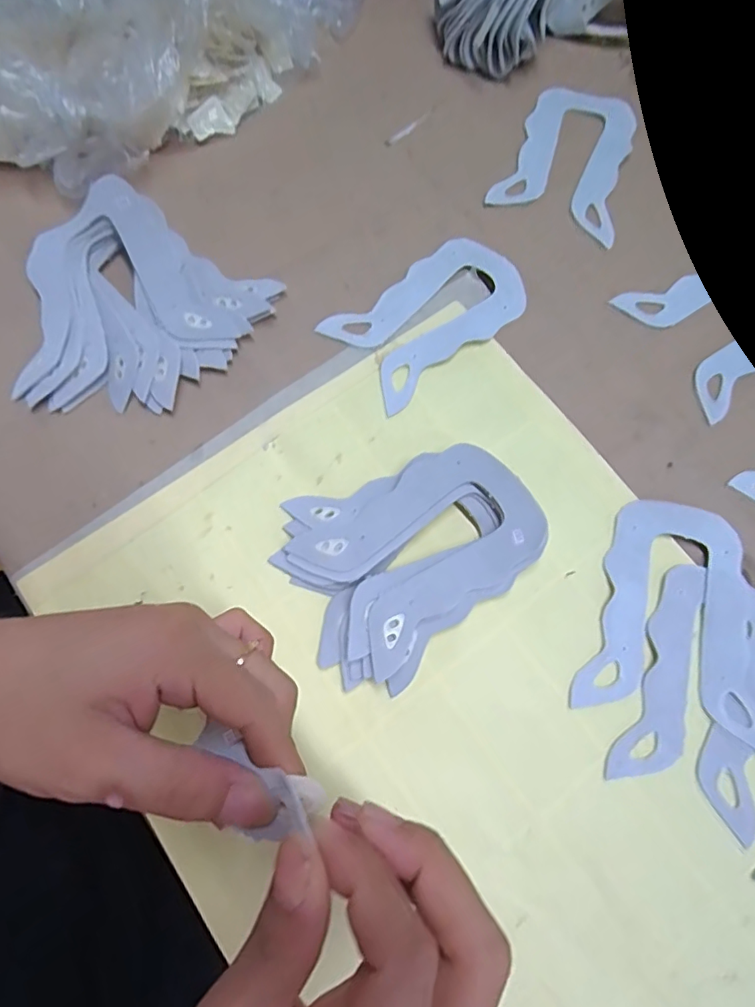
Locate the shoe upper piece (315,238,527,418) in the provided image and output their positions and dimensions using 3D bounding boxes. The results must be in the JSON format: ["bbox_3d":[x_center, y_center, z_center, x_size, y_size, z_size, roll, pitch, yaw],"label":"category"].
[{"bbox_3d":[0.036,-0.123,0.340,0.126,0.005,0.073,-37,79,-8],"label":"shoe upper piece"}]

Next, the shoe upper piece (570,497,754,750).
[{"bbox_3d":[0.167,0.060,0.291,0.097,0.004,0.122,12,75,2],"label":"shoe upper piece"}]

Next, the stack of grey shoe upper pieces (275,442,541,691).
[{"bbox_3d":[0.021,0.027,0.289,0.135,0.022,0.109,-27,77,-8],"label":"stack of grey shoe upper pieces"}]

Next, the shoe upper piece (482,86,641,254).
[{"bbox_3d":[0.141,-0.254,0.379,0.087,0.005,0.125,19,75,4],"label":"shoe upper piece"}]

